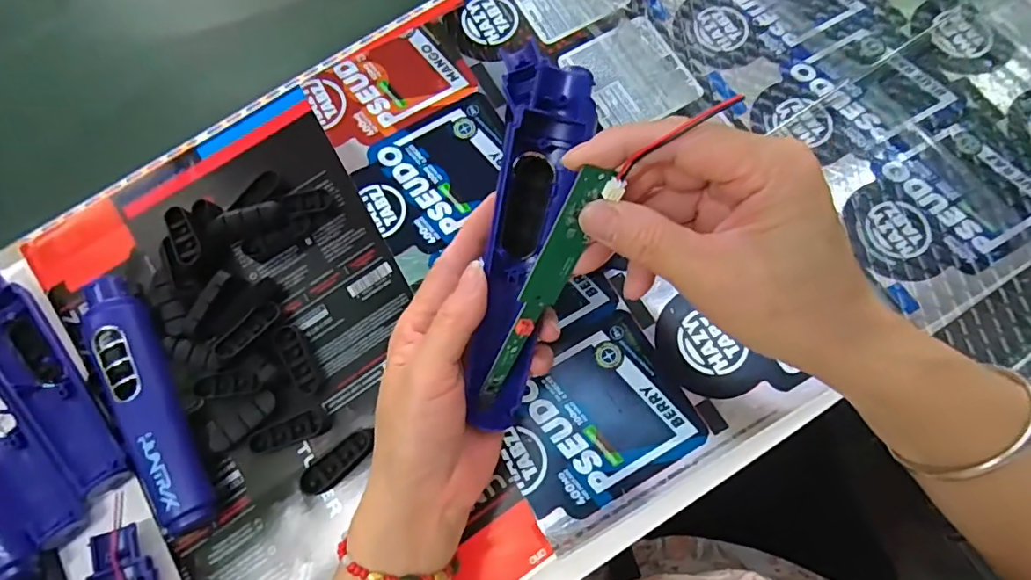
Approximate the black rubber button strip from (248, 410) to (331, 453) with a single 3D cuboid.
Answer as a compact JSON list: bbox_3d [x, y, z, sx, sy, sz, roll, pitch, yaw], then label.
[{"bbox_3d":[-0.141,0.088,0.332,0.047,0.008,0.016,-20,75,-4],"label":"black rubber button strip"}]

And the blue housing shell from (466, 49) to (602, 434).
[{"bbox_3d":[0.004,-0.017,0.251,0.038,0.028,0.174,11,102,5],"label":"blue housing shell"}]

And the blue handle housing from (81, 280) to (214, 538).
[{"bbox_3d":[-0.232,0.066,0.332,0.031,0.026,0.173,-28,75,-6],"label":"blue handle housing"}]

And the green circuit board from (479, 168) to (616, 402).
[{"bbox_3d":[0.010,0.006,0.239,0.018,0.128,0.006,8,38,-24],"label":"green circuit board"}]

